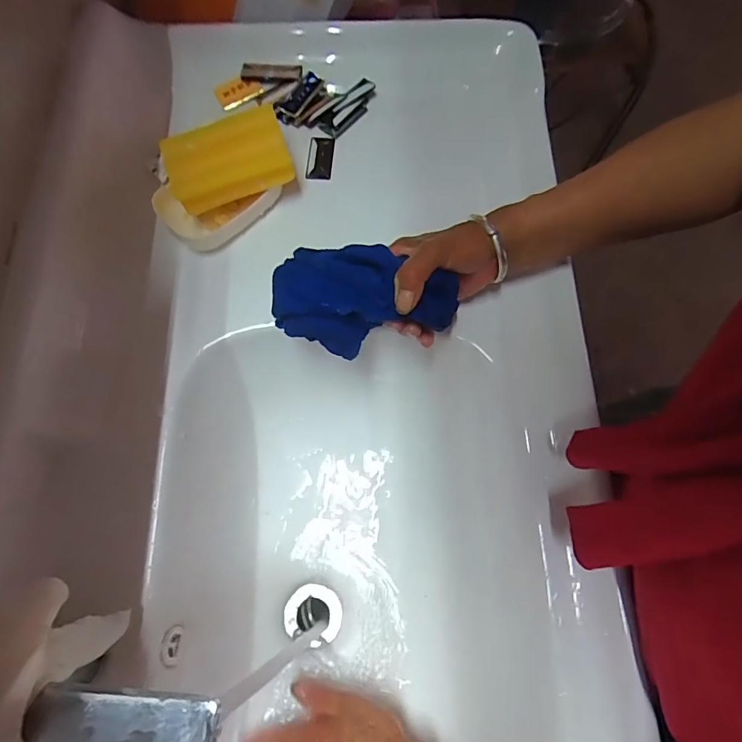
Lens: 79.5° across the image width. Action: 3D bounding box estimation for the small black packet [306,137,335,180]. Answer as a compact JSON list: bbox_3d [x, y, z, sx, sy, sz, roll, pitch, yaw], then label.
[{"bbox_3d":[-0.054,-0.225,0.469,0.025,0.010,0.055,3,73,1],"label":"small black packet"}]

